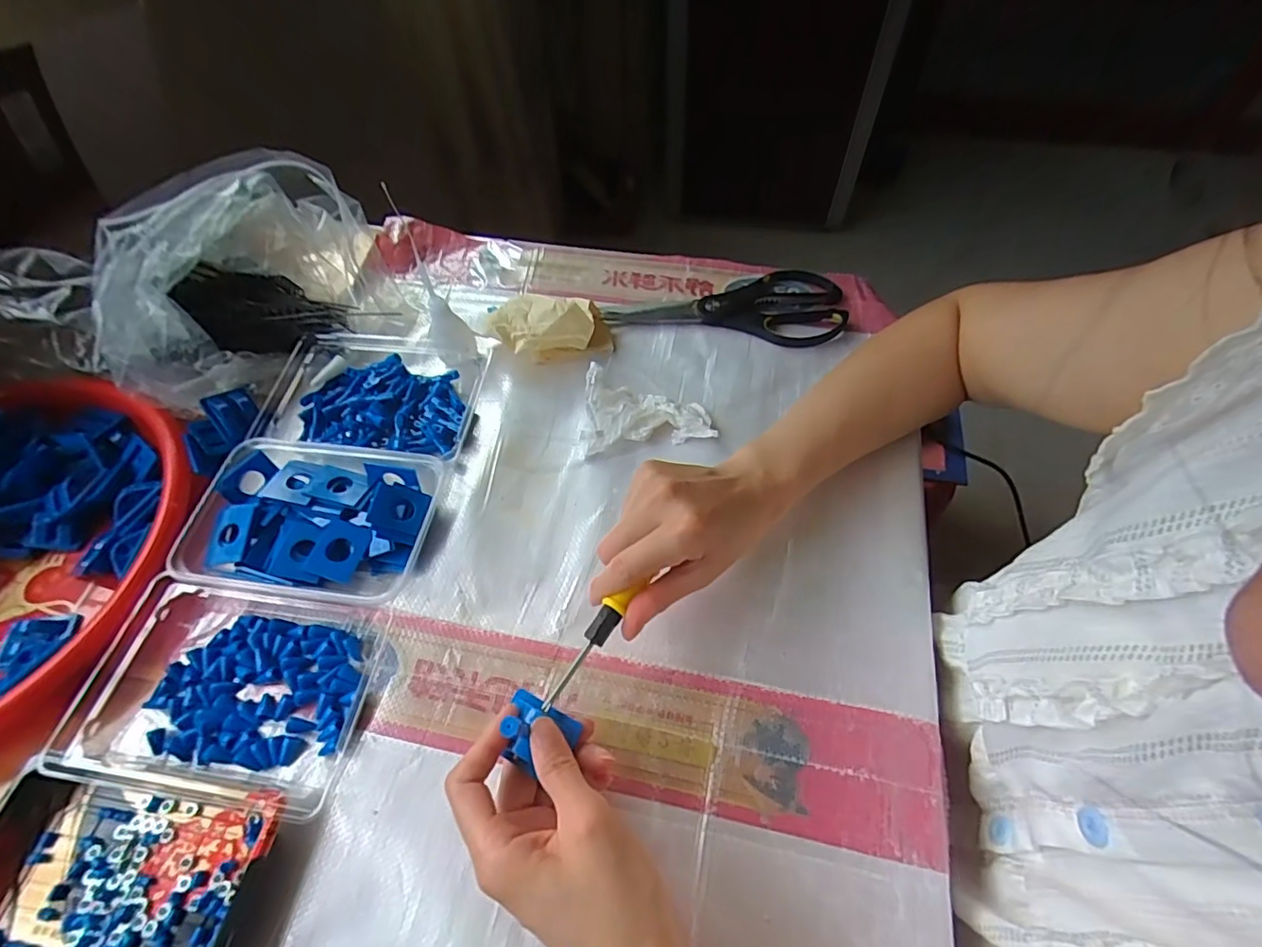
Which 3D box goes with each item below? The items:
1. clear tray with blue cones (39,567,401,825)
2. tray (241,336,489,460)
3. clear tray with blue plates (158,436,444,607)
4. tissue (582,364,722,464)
[{"bbox_3d":[-0.257,0.132,0.341,0.175,0.032,0.121,3,59,5],"label":"clear tray with blue cones"},{"bbox_3d":[-0.221,-0.071,0.462,0.180,0.033,0.111,6,59,6],"label":"tray"},{"bbox_3d":[-0.226,0.035,0.395,0.155,0.035,0.108,5,59,6],"label":"clear tray with blue plates"},{"bbox_3d":[0.015,-0.046,0.429,0.102,0.044,0.055,2,59,4],"label":"tissue"}]

